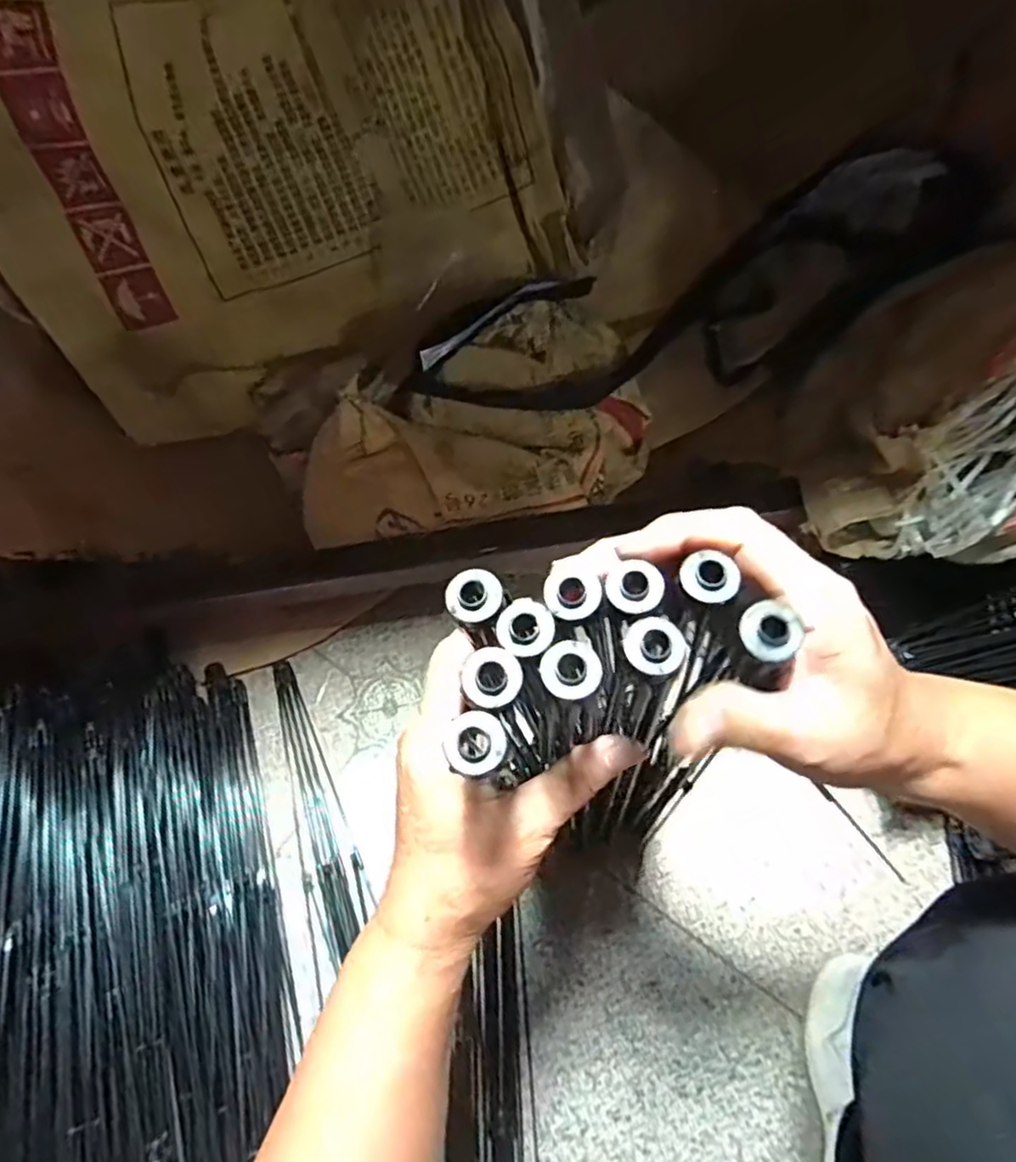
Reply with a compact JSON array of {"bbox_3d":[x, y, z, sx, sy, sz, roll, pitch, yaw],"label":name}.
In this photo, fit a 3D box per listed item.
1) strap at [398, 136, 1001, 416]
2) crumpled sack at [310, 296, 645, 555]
[{"bbox_3d":[0.151,-0.274,0.677,0.503,0.150,0.162,-22,69,-7],"label":"strap"},{"bbox_3d":[-0.022,-0.137,0.671,0.378,0.115,0.186,-32,70,-10],"label":"crumpled sack"}]

